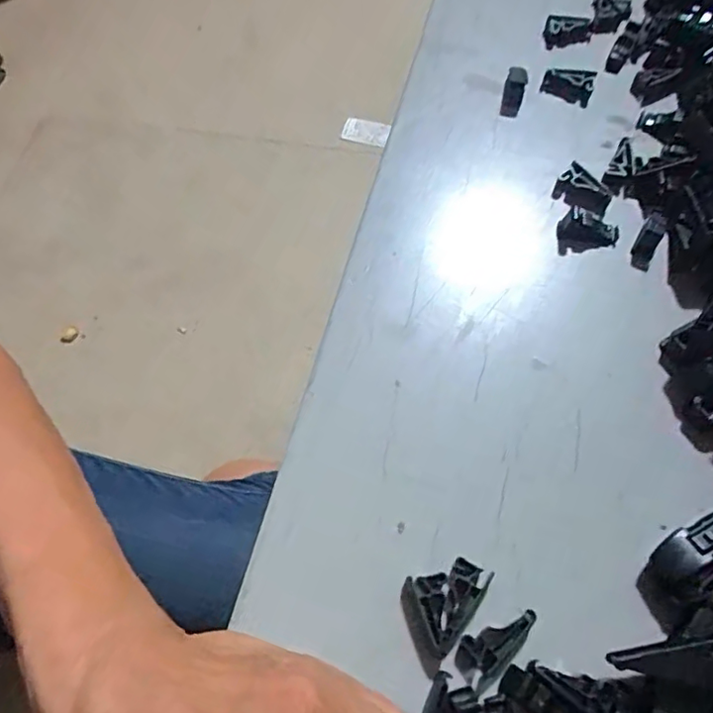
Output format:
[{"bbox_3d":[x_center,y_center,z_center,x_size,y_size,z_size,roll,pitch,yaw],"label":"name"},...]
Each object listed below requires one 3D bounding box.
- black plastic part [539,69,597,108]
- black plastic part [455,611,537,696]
[{"bbox_3d":[0.128,-0.165,0.343,0.030,0.013,0.015,24,67,11],"label":"black plastic part"},{"bbox_3d":[0.053,0.109,0.216,0.034,0.008,0.017,-35,70,-15],"label":"black plastic part"}]

